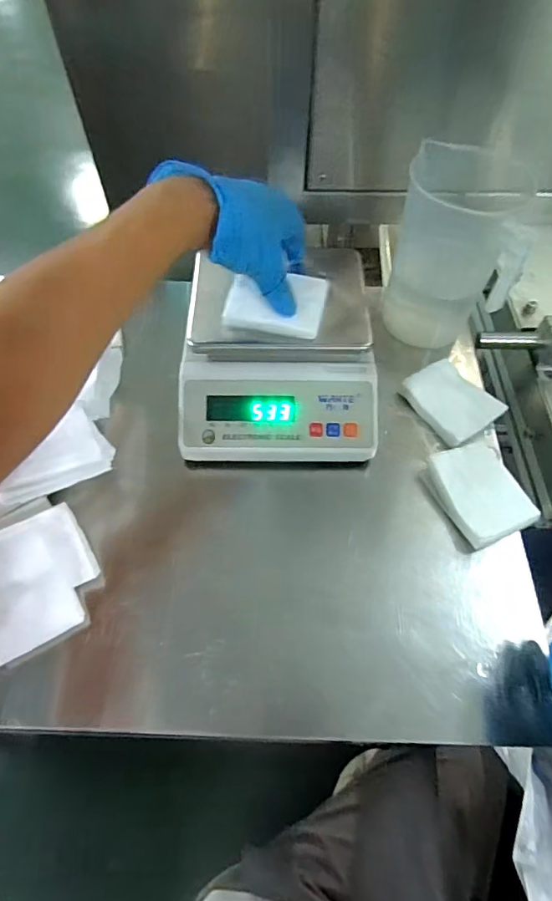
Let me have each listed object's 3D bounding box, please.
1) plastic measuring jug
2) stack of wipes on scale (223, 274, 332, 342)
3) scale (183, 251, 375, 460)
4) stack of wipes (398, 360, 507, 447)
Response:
[{"bbox_3d":[0.182,-0.213,0.516,0.115,0.188,0.127,11,59,6],"label":"plastic measuring jug"},{"bbox_3d":[0.001,-0.142,0.476,0.093,0.020,0.065,6,58,3],"label":"stack of wipes on scale"},{"bbox_3d":[0.002,-0.108,0.510,0.190,0.066,0.241,0,58,-1],"label":"scale"},{"bbox_3d":[0.183,-0.053,0.519,0.070,0.015,0.089,-31,64,-19],"label":"stack of wipes"}]

